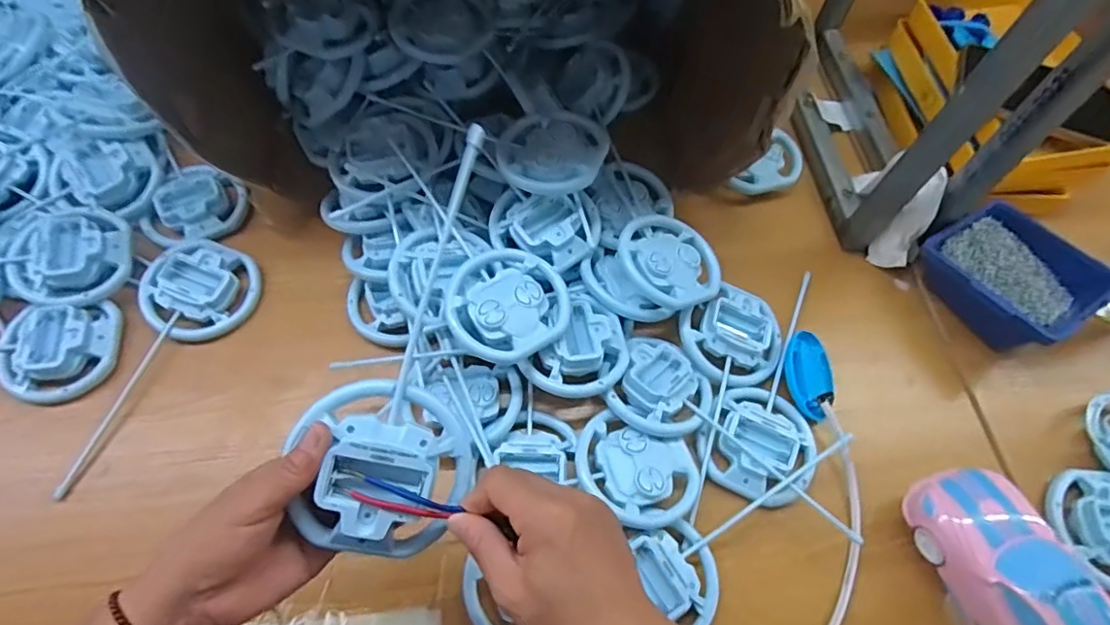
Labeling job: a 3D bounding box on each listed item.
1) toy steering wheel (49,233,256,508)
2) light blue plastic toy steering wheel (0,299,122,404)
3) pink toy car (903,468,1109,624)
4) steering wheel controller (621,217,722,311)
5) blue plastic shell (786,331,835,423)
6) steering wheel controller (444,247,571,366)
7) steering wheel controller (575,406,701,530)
[{"bbox_3d":[-0.366,0.037,0.526,0.095,0.031,0.239,21,64,7],"label":"toy steering wheel"},{"bbox_3d":[-0.452,0.034,0.529,0.101,0.031,0.085,-6,63,-6],"label":"light blue plastic toy steering wheel"},{"bbox_3d":[0.336,0.208,0.413,0.080,0.076,0.199,-14,65,-10],"label":"pink toy car"},{"bbox_3d":[0.105,-0.049,0.544,0.096,0.017,0.096,9,58,-14],"label":"steering wheel controller"},{"bbox_3d":[0.230,0.057,0.533,0.042,0.013,0.079,4,63,-2],"label":"blue plastic shell"},{"bbox_3d":[-0.038,-0.007,0.499,0.097,0.022,0.096,1,63,-3],"label":"steering wheel controller"},{"bbox_3d":[0.067,0.132,0.482,0.100,0.019,0.081,17,63,5],"label":"steering wheel controller"}]

